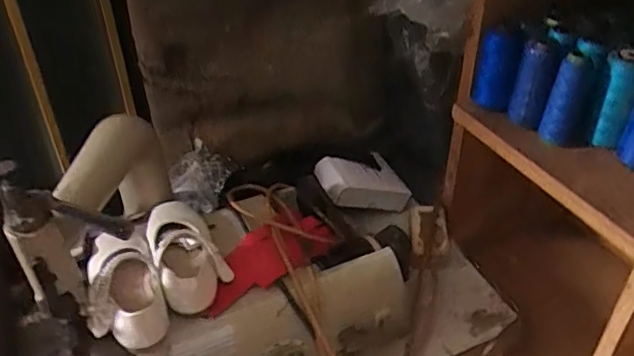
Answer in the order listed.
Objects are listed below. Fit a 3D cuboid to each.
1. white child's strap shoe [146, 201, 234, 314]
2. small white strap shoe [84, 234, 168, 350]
[{"bbox_3d":[-0.162,0.096,0.697,0.080,0.060,0.171,-17,40,-20],"label":"white child's strap shoe"},{"bbox_3d":[-0.225,0.130,0.651,0.082,0.066,0.153,-14,39,-16],"label":"small white strap shoe"}]

